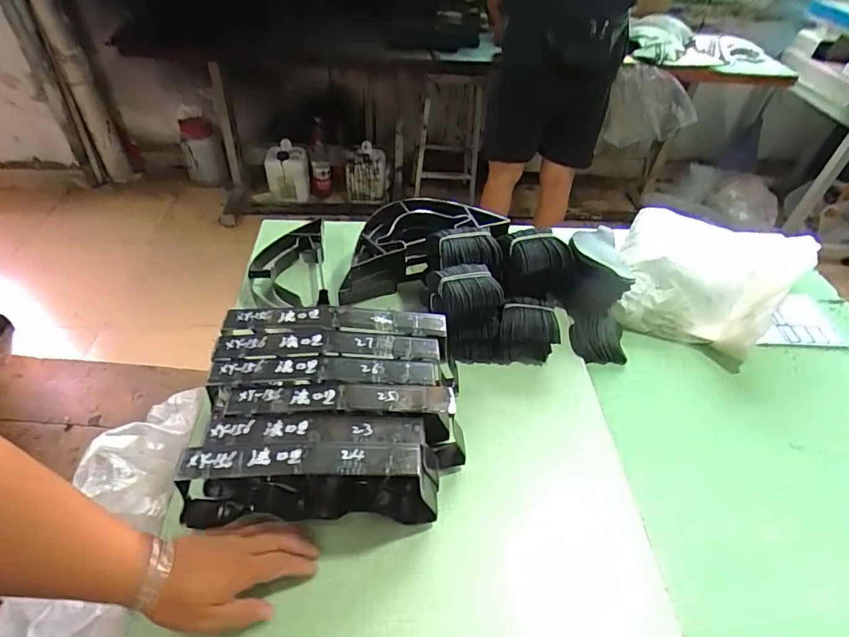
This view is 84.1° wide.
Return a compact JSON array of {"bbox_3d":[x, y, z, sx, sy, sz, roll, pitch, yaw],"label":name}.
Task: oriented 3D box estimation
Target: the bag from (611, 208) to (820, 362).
[{"bbox_3d":[0.446,-0.069,0.763,0.248,0.123,0.257,26,50,21],"label":"bag"}]

